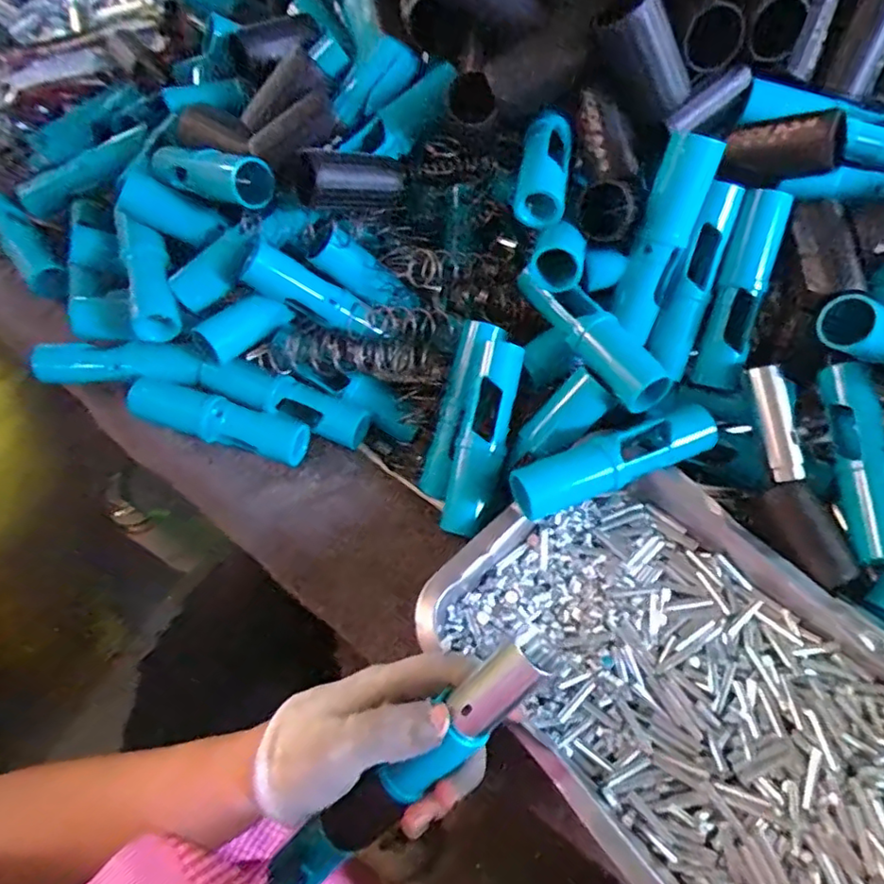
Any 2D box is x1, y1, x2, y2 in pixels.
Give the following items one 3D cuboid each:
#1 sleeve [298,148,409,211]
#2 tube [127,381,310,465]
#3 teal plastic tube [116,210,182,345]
[{"bbox_3d":[-0.056,-0.164,0.377,0.066,0.023,0.027,-11,61,-22],"label":"sleeve"},{"bbox_3d":[-0.147,-0.014,0.399,0.116,0.023,0.026,12,63,8],"label":"tube"},{"bbox_3d":[-0.202,-0.120,0.414,0.029,0.027,0.093,-14,63,-7],"label":"teal plastic tube"}]

